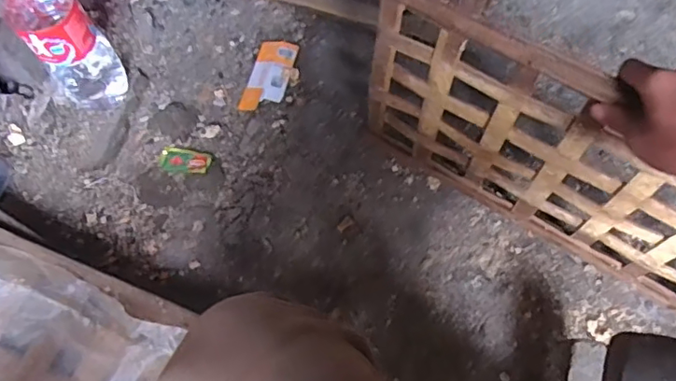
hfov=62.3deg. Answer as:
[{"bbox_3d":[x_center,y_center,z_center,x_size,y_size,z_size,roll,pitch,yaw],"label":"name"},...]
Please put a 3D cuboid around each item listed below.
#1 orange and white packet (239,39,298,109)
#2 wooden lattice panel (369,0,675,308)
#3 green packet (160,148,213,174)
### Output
[{"bbox_3d":[-0.109,-0.181,0.889,0.066,0.005,0.128,12,74,13],"label":"orange and white packet"},{"bbox_3d":[0.248,-0.028,0.637,0.486,0.307,0.023,30,69,13],"label":"wooden lattice panel"},{"bbox_3d":[-0.227,-0.045,0.831,0.079,0.014,0.038,10,66,4],"label":"green packet"}]

